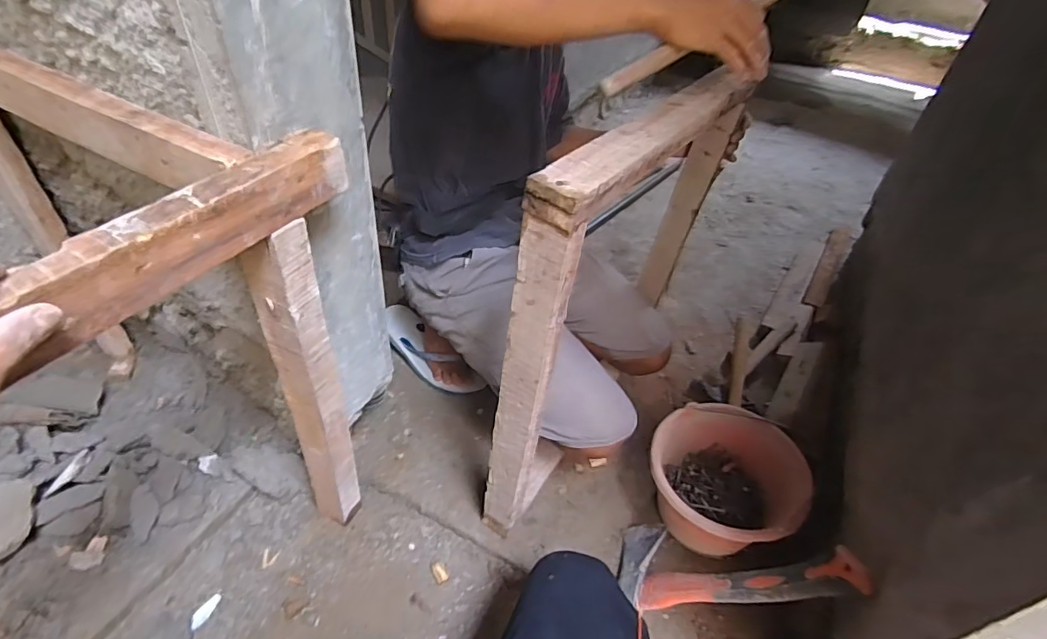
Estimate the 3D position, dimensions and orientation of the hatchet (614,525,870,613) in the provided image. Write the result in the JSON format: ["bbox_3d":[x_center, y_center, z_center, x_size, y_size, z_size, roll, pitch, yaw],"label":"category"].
[{"bbox_3d":[0.260,0.341,0.714,0.119,0.403,0.045,-37,94,-37],"label":"hatchet"}]

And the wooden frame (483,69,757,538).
[{"bbox_3d":[0.140,-0.018,0.836,0.069,0.626,0.549,28,47,22],"label":"wooden frame"}]

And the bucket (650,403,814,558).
[{"bbox_3d":[0.324,0.275,0.880,0.234,0.160,0.215,4,43,-3],"label":"bucket"}]

